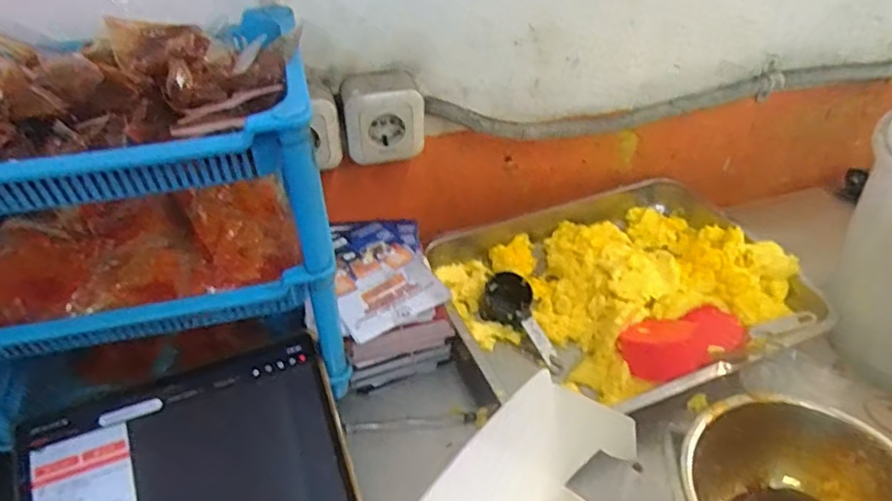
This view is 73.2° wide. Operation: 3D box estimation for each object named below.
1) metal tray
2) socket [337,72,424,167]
[{"bbox_3d":[0.193,0.040,0.687,0.385,0.068,0.290,-15,43,-17],"label":"metal tray"},{"bbox_3d":[-0.068,-0.143,0.647,0.085,0.078,0.052,-12,42,-13],"label":"socket"}]

